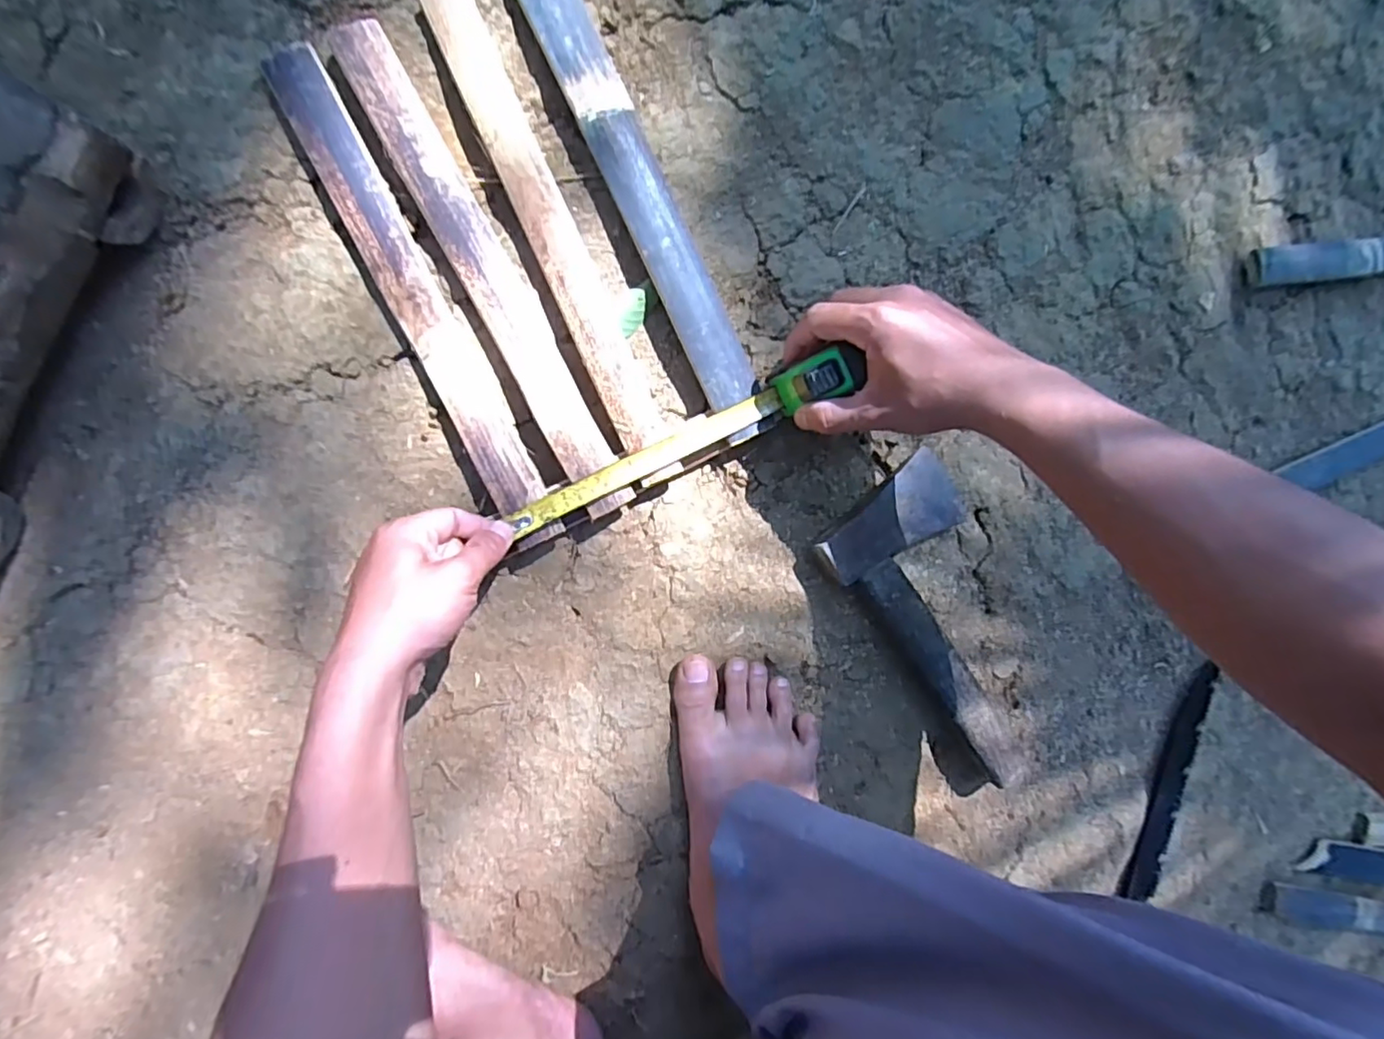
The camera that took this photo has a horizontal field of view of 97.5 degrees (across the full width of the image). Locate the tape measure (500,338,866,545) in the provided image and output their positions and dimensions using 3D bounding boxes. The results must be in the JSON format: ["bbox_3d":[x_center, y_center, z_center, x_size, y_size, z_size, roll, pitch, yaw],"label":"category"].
[{"bbox_3d":[-0.008,-0.051,0.420,0.247,0.054,0.028,-26,97,2],"label":"tape measure"}]

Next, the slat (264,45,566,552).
[{"bbox_3d":[-0.182,-0.142,0.412,0.035,0.025,0.347,-27,97,-6],"label":"slat"}]

